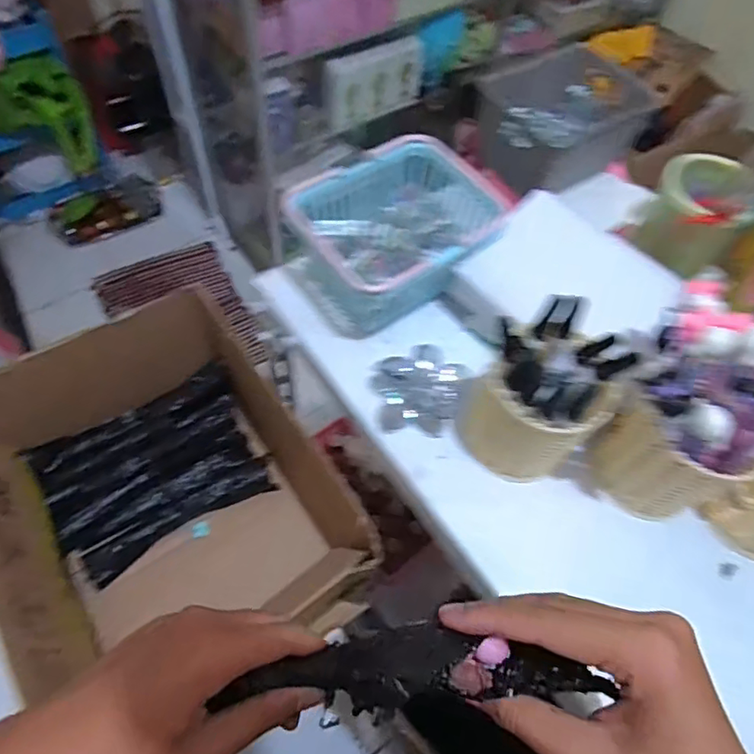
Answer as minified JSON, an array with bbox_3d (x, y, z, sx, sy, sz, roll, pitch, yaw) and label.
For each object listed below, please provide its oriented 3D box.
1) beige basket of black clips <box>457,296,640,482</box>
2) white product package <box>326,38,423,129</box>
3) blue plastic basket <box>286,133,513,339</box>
[{"bbox_3d":[0.115,0.013,0.407,0.088,0.121,0.087,2,60,-3],"label":"beige basket of black clips"},{"bbox_3d":[-0.004,-0.712,1.367,0.252,0.167,0.028,-22,64,-16],"label":"white product package"},{"bbox_3d":[0.017,-0.124,0.505,0.160,0.088,0.130,-33,68,-20],"label":"blue plastic basket"}]

